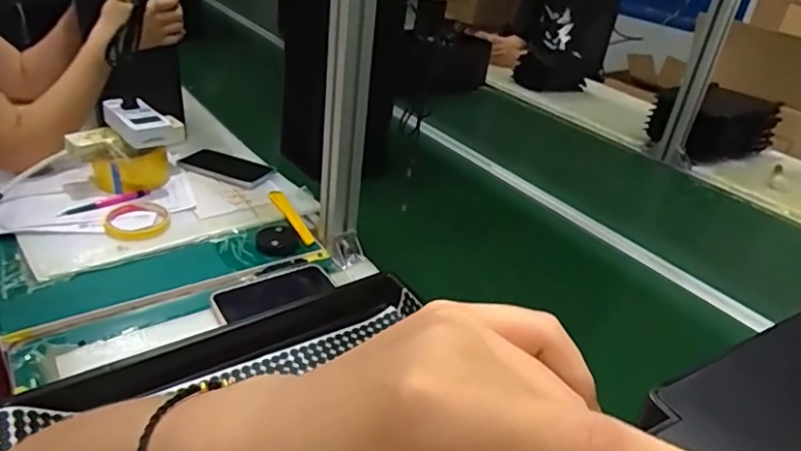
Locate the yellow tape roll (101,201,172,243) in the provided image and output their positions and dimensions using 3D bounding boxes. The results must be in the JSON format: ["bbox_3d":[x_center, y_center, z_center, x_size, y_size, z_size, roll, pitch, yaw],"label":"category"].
[{"bbox_3d":[-0.384,-0.005,0.833,0.089,0.014,0.100,-13,36,-33],"label":"yellow tape roll"}]

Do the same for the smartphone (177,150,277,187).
[{"bbox_3d":[-0.309,-0.104,1.019,0.169,0.012,0.090,17,31,15],"label":"smartphone"}]

